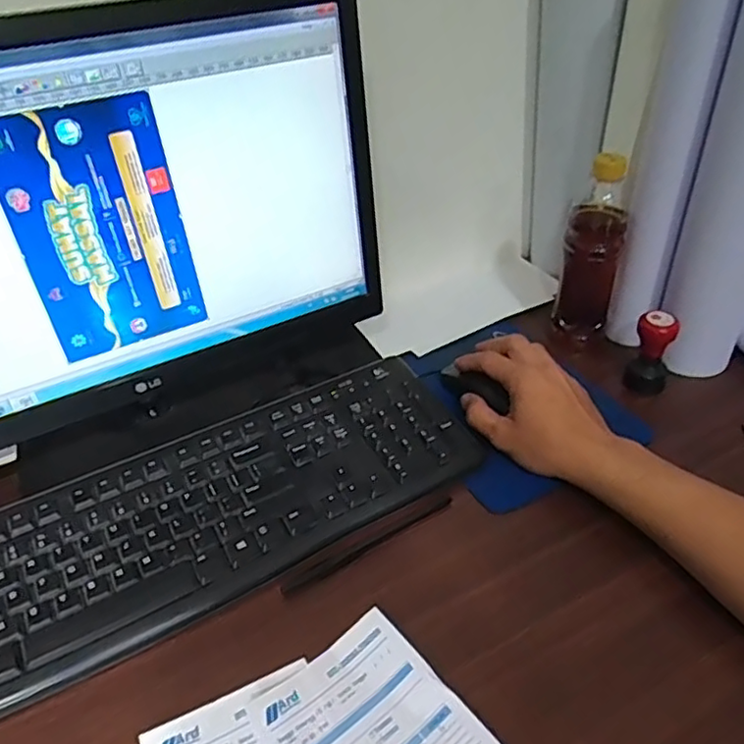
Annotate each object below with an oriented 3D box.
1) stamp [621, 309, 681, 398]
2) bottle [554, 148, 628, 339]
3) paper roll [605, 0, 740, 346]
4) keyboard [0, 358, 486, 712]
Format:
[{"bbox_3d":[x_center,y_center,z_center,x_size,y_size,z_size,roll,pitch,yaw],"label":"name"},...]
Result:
[{"bbox_3d":[0.256,-0.017,0.579,0.038,0.076,0.031,19,43,25],"label":"stamp"},{"bbox_3d":[0.215,-0.120,0.614,0.055,0.176,0.051,16,42,23],"label":"bottle"},{"bbox_3d":[0.260,-0.185,0.561,0.054,0.347,0.050,11,40,18],"label":"paper roll"},{"bbox_3d":[-0.128,0.104,0.488,0.430,0.019,0.151,-22,44,-22],"label":"keyboard"}]

